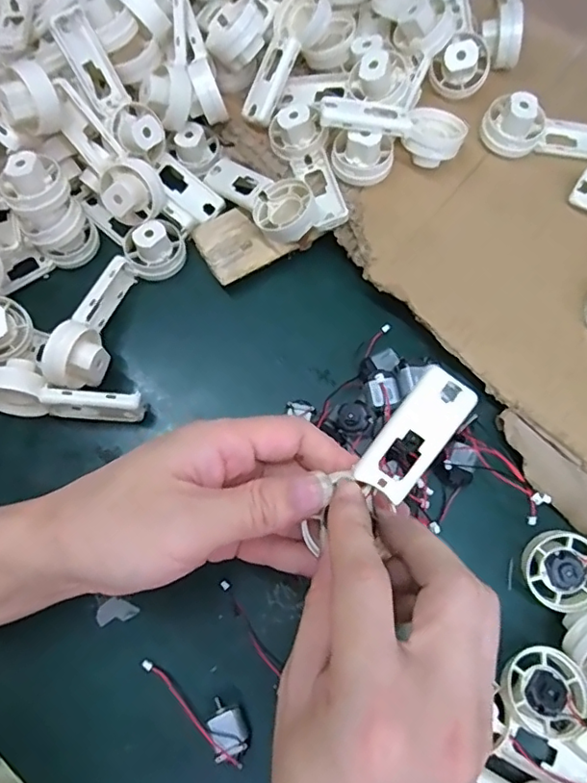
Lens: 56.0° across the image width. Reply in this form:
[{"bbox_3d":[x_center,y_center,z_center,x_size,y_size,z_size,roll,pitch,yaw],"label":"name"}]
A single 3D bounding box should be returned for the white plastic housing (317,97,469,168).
[{"bbox_3d":[0.063,-0.167,0.356,0.092,0.036,0.037,1,72,1],"label":"white plastic housing"}]

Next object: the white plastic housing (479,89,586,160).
[{"bbox_3d":[0.172,-0.172,0.363,0.092,0.032,0.033,8,72,3],"label":"white plastic housing"}]

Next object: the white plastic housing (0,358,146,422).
[{"bbox_3d":[-0.137,0.003,0.332,0.091,0.030,0.028,10,72,4],"label":"white plastic housing"}]

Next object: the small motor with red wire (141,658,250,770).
[{"bbox_3d":[-0.047,0.161,0.289,0.022,0.020,0.067,-41,76,-12],"label":"small motor with red wire"}]

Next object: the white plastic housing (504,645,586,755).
[{"bbox_3d":[0.148,0.164,0.270,0.092,0.028,0.038,34,75,11],"label":"white plastic housing"}]

